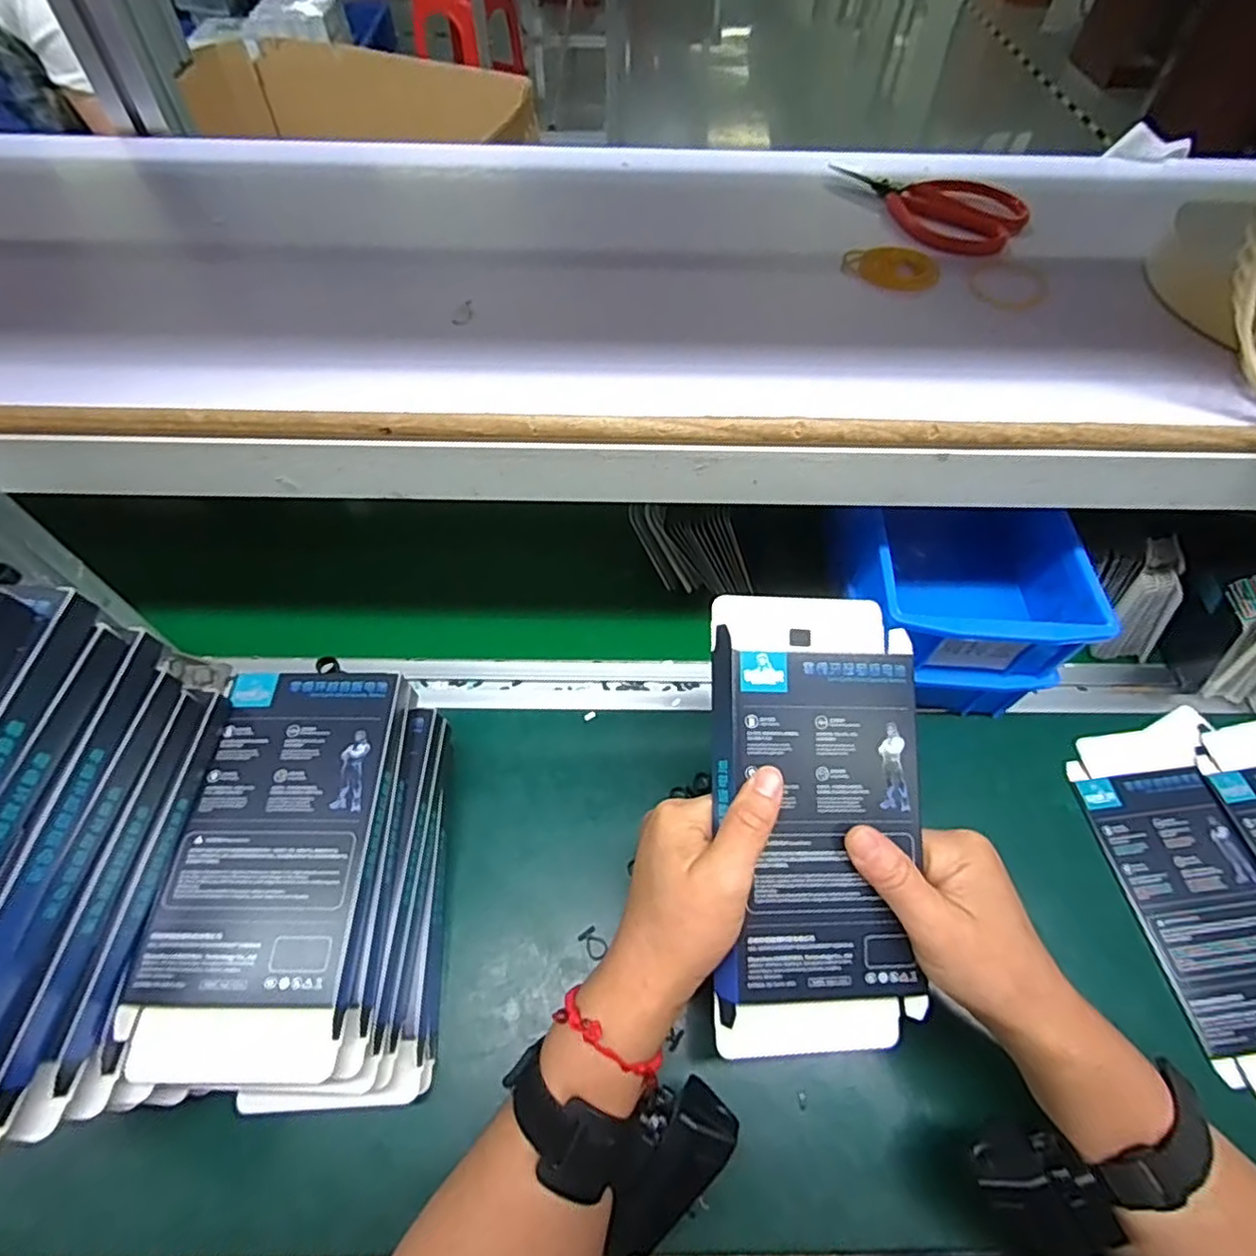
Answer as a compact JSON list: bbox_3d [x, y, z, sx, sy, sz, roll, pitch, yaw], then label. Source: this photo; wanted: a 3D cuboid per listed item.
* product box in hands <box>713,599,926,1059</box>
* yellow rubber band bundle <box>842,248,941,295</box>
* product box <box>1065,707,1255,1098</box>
[{"bbox_3d":[0.093,0.094,0.329,0.101,0.023,0.220,1,81,-6],"label":"product box in hands"},{"bbox_3d":[0.161,-0.221,0.401,0.054,0.006,0.044,30,61,17],"label":"yellow rubber band bundle"},{"bbox_3d":[0.380,0.170,0.425,0.108,0.010,0.230,-5,57,-5],"label":"product box"}]

